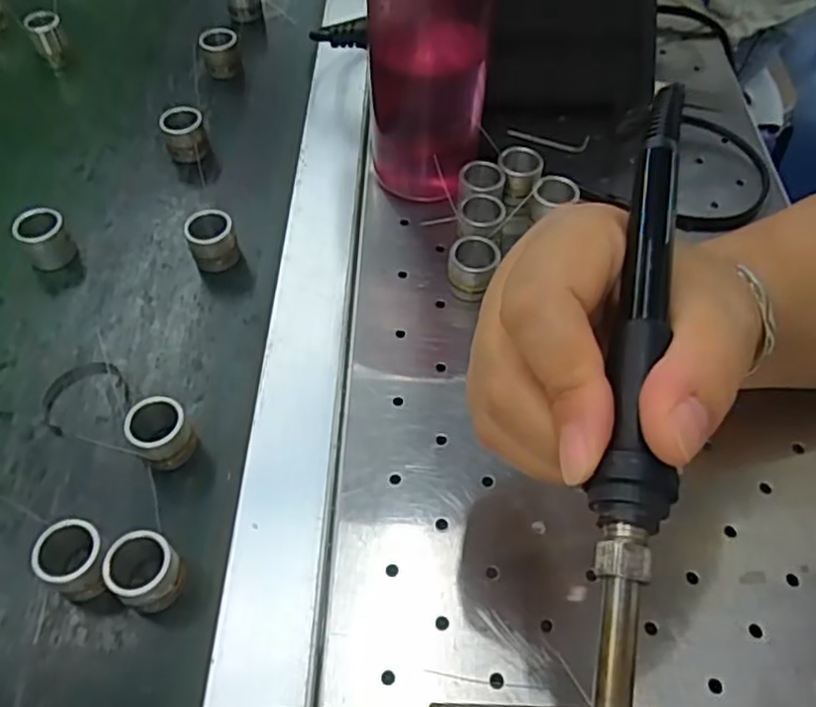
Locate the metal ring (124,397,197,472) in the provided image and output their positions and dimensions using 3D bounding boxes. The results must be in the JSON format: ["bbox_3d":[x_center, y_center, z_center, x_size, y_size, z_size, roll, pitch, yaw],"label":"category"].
[{"bbox_3d":[-0.106,0.035,0.307,0.024,0.024,0.024,0,53,1],"label":"metal ring"}]

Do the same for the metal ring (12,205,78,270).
[{"bbox_3d":[-0.193,-0.060,0.380,0.025,0.028,0.025,0,53,1],"label":"metal ring"}]

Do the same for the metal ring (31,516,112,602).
[{"bbox_3d":[-0.125,0.081,0.275,0.028,0.024,0.023,25,58,18],"label":"metal ring"}]

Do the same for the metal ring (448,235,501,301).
[{"bbox_3d":[0.033,-0.043,0.361,0.023,0.023,0.028,16,55,12],"label":"metal ring"}]

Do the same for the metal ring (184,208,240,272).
[{"bbox_3d":[-0.103,-0.059,0.376,0.023,0.026,0.021,0,53,1],"label":"metal ring"}]

